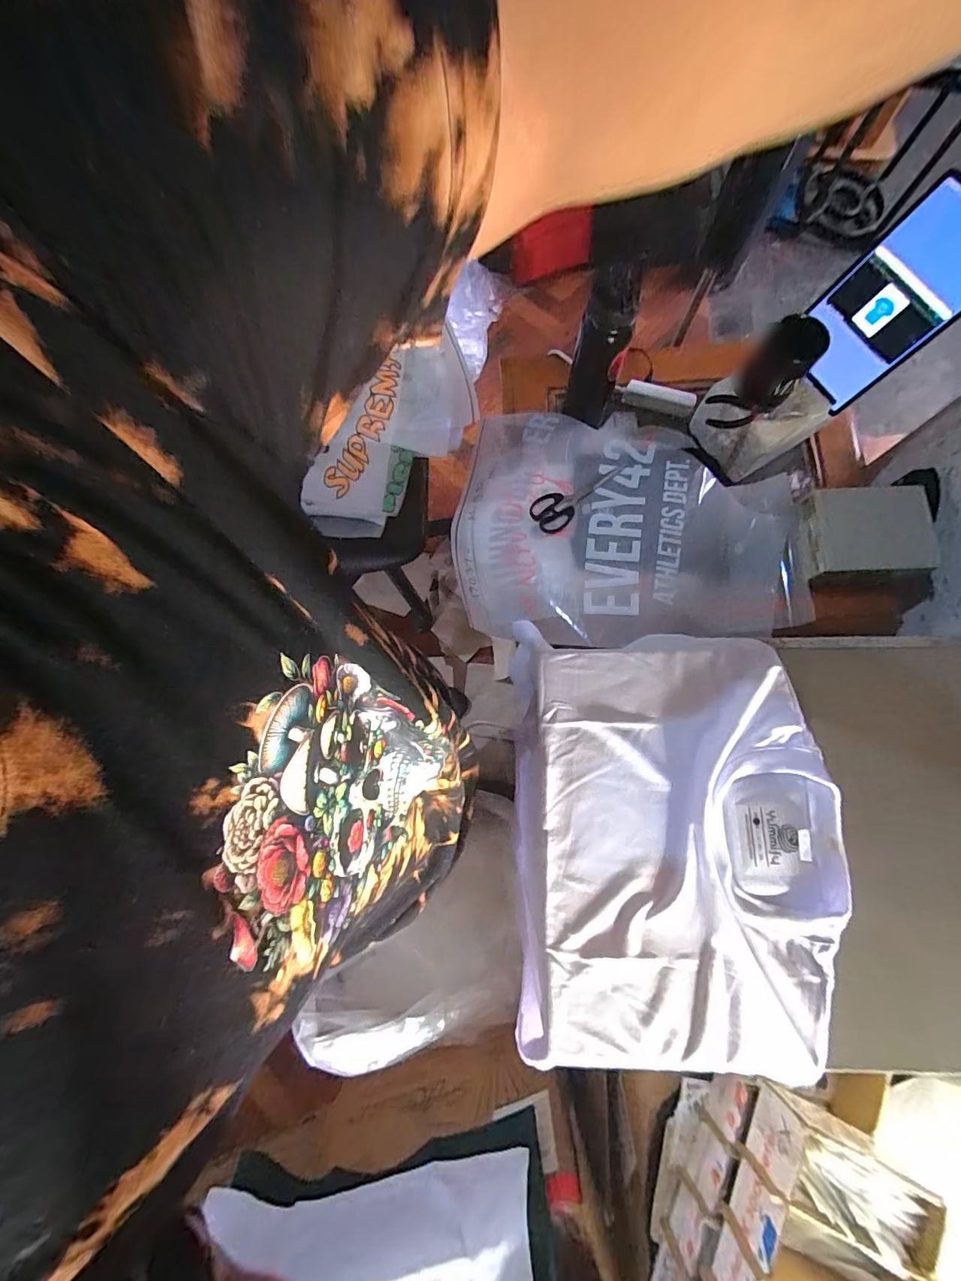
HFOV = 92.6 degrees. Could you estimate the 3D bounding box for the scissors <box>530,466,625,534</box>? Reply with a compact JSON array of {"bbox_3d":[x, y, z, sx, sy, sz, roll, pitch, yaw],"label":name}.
[{"bbox_3d":[0.159,-0.255,0.789,0.167,0.018,0.070,-43,80,-7],"label":"scissors"}]

